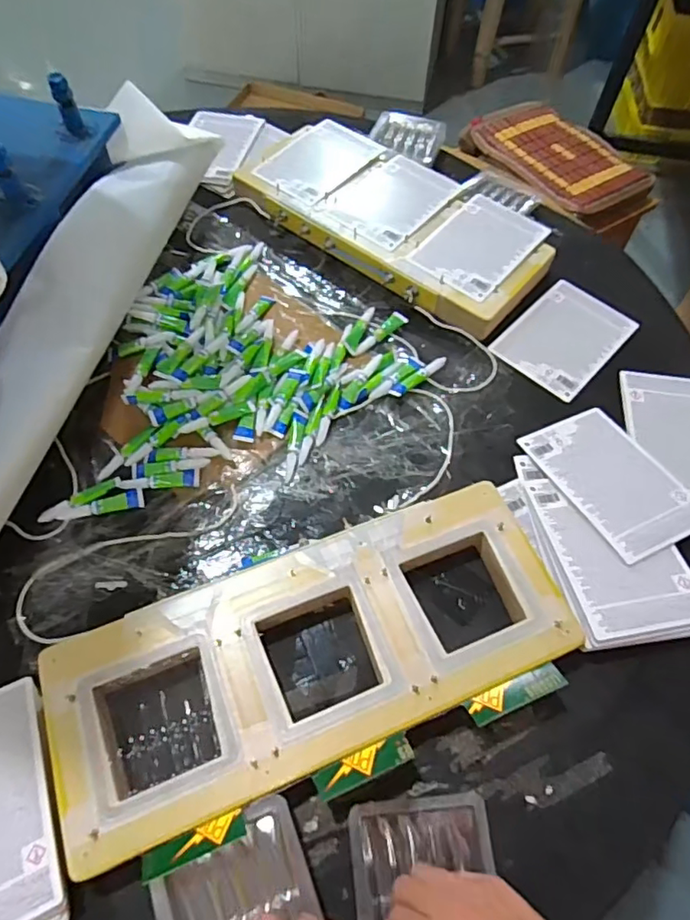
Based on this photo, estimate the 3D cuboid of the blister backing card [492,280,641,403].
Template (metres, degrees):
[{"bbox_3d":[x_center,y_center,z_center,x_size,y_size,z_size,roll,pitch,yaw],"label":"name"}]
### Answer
[{"bbox_3d":[0.273,-0.155,0.697,0.116,0.004,0.170,40,66,18],"label":"blister backing card"}]

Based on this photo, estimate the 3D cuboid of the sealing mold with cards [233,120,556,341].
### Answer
[{"bbox_3d":[0.064,-0.334,0.769,0.430,0.041,0.209,37,65,17],"label":"sealing mold with cards"}]

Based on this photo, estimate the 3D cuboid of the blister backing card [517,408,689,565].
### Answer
[{"bbox_3d":[0.276,0.018,0.583,0.114,0.005,0.168,-21,54,-16],"label":"blister backing card"}]

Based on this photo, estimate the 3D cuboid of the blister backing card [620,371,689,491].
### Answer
[{"bbox_3d":[0.377,-0.027,0.630,0.112,0.006,0.169,4,61,5],"label":"blister backing card"}]

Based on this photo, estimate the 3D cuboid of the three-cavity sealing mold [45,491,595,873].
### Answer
[{"bbox_3d":[-0.023,0.162,0.484,0.426,0.040,0.171,-19,63,-13],"label":"three-cavity sealing mold"}]

